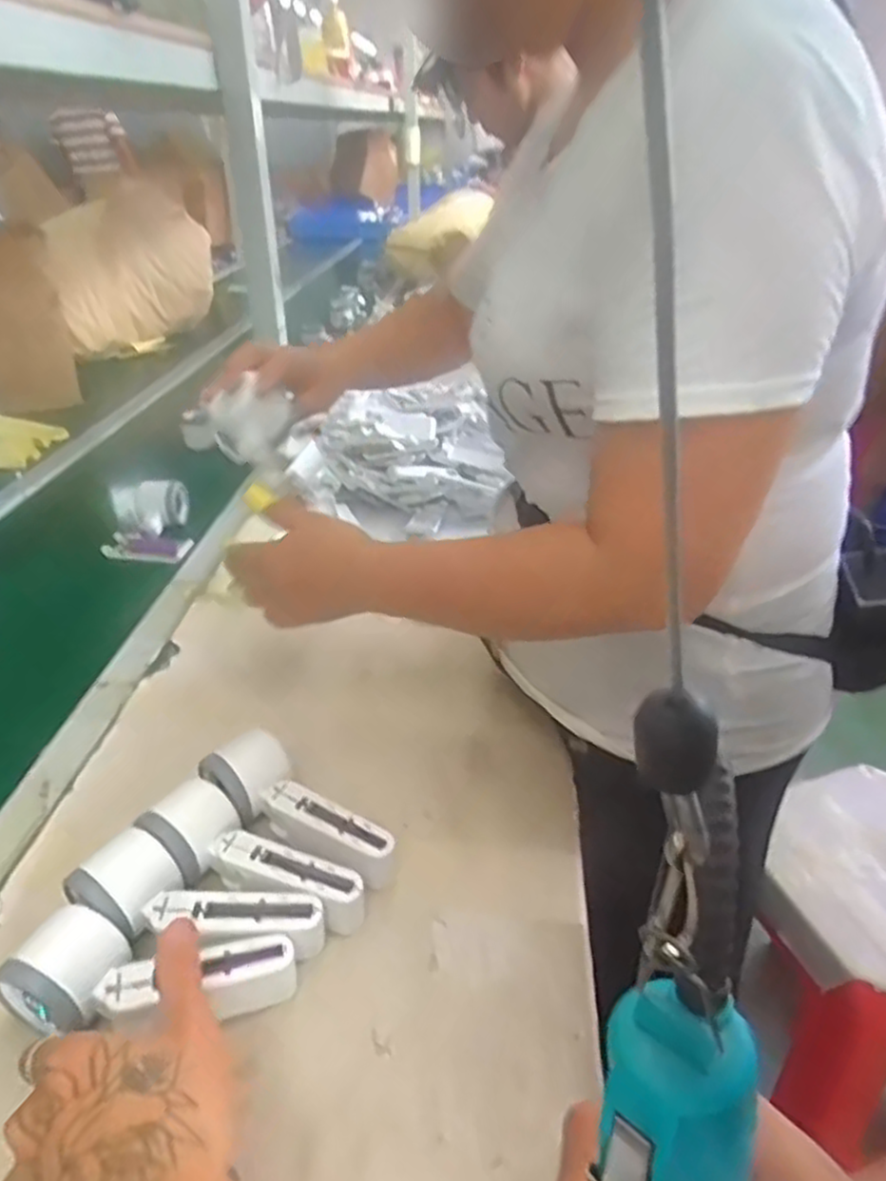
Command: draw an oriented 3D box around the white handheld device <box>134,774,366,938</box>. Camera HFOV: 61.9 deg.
[{"bbox_3d":[-0.127,0.184,0.495,0.149,0.051,0.053,17,36,25],"label":"white handheld device"}]

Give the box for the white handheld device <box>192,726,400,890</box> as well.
[{"bbox_3d":[-0.104,0.163,0.536,0.153,0.053,0.059,24,40,34],"label":"white handheld device"}]

